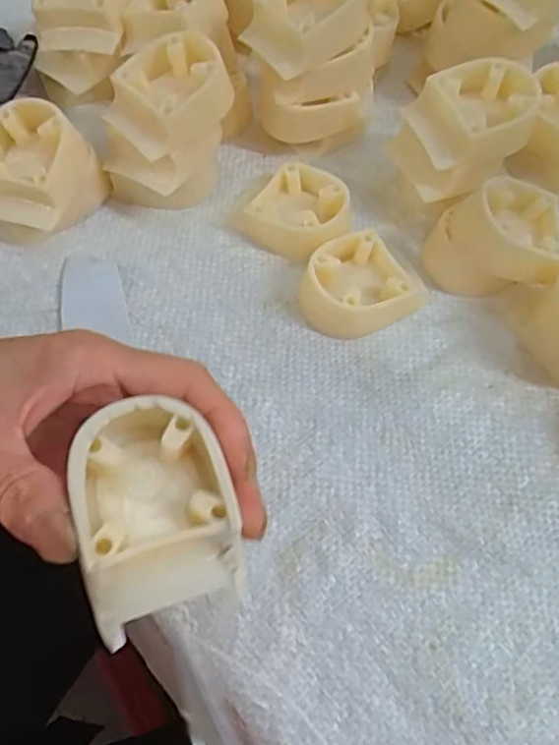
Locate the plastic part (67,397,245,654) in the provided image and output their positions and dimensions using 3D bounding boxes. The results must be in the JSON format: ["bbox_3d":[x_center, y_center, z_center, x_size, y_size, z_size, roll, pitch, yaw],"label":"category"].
[{"bbox_3d":[-0.038,0.041,0.179,0.045,0.022,0.060,-15,65,-12],"label":"plastic part"}]

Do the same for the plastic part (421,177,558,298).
[{"bbox_3d":[0.109,-0.069,0.300,0.063,0.042,0.049,9,63,3],"label":"plastic part"}]

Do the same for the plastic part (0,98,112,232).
[{"bbox_3d":[-0.125,-0.100,0.302,0.052,0.044,0.055,16,64,6],"label":"plastic part"}]

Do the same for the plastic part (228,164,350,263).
[{"bbox_3d":[0.010,-0.087,0.317,0.057,0.024,0.047,29,67,12],"label":"plastic part"}]

